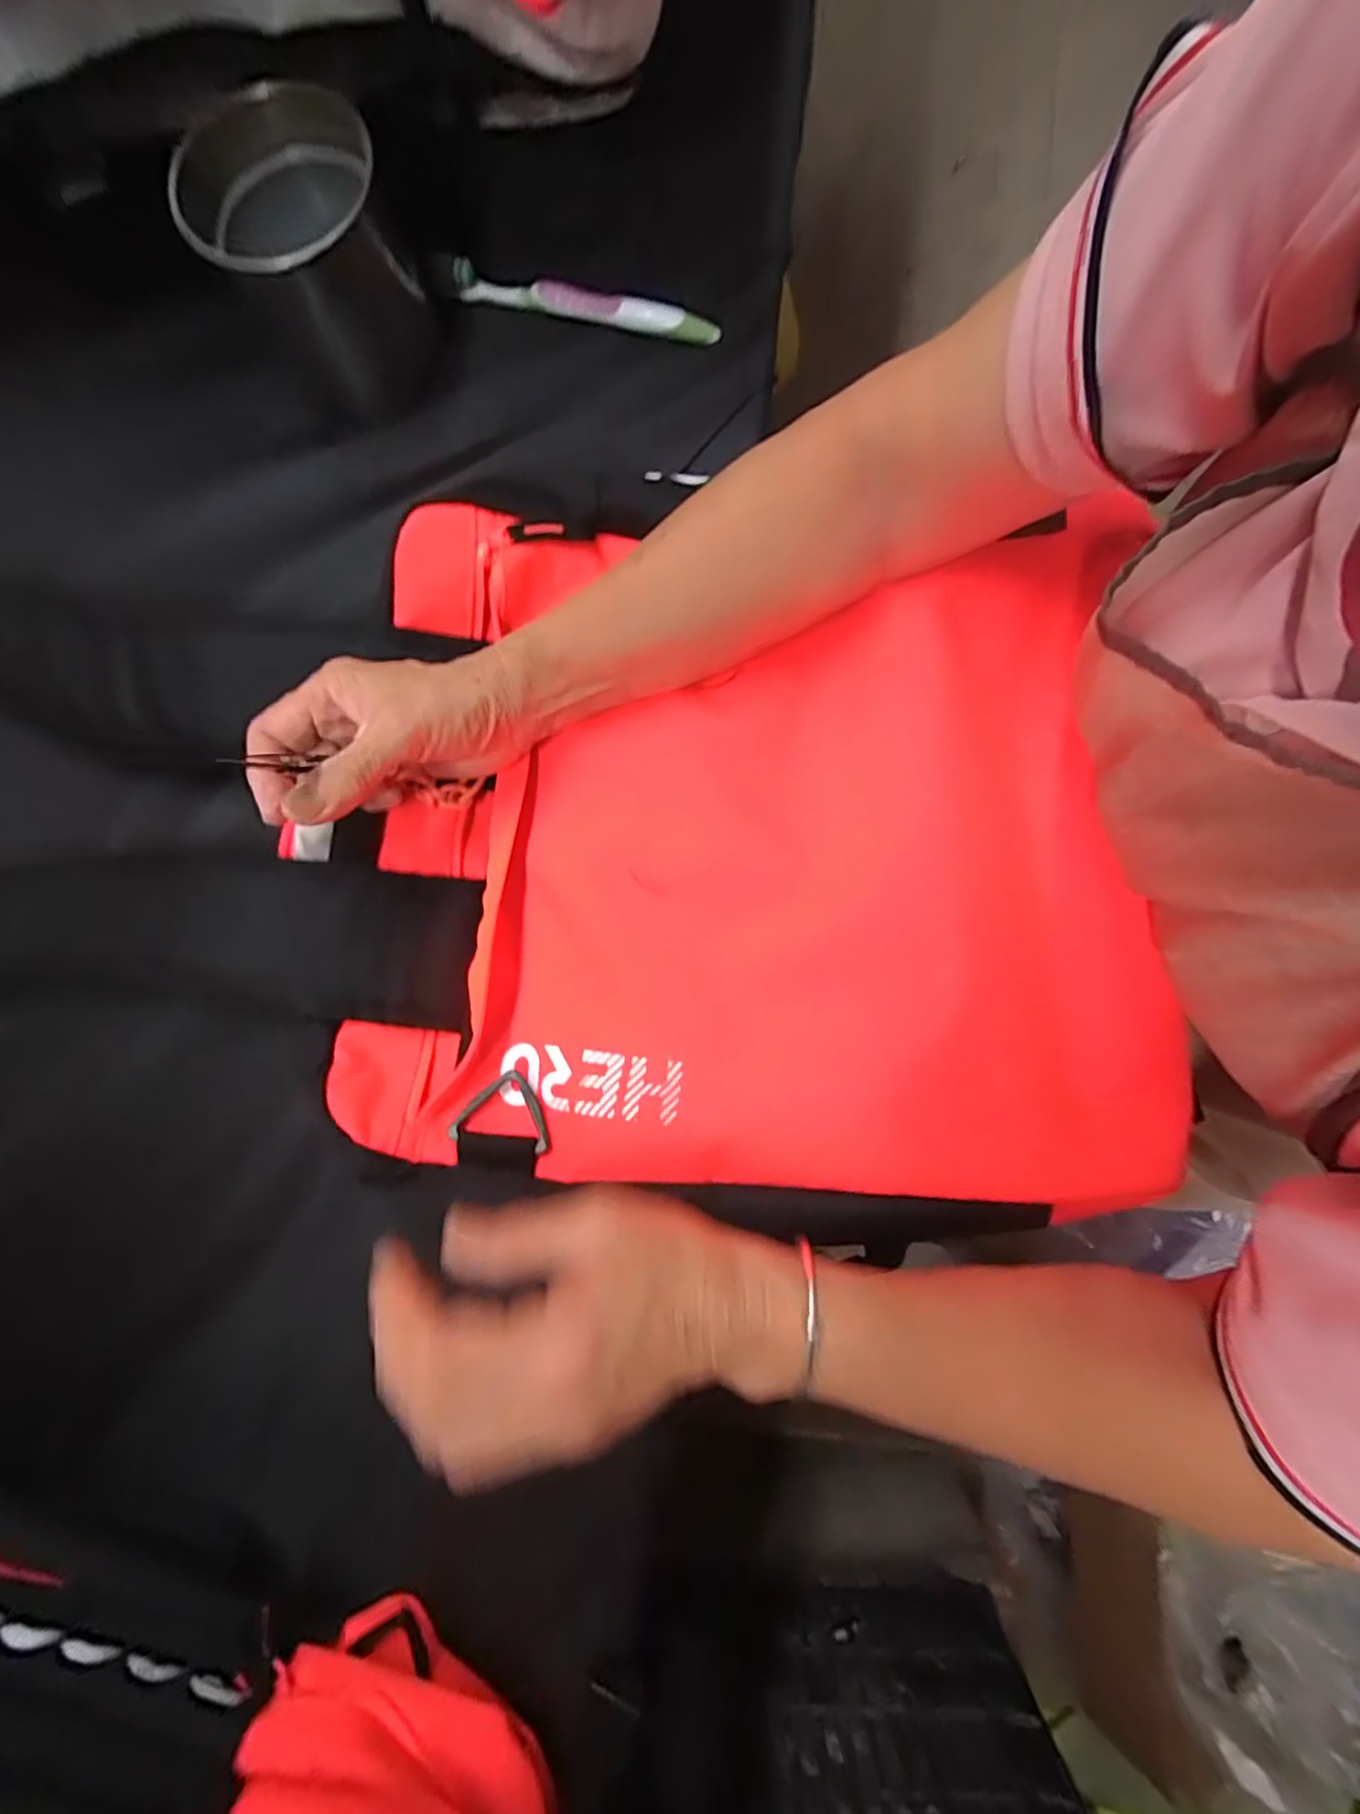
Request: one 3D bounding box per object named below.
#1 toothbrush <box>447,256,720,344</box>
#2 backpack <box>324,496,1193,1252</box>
[{"bbox_3d":[-0.060,-0.381,0.391,0.170,0.019,0.011,16,85,4],"label":"toothbrush"},{"bbox_3d":[0.043,-0.031,0.325,0.405,0.057,0.364,4,80,2],"label":"backpack"}]

